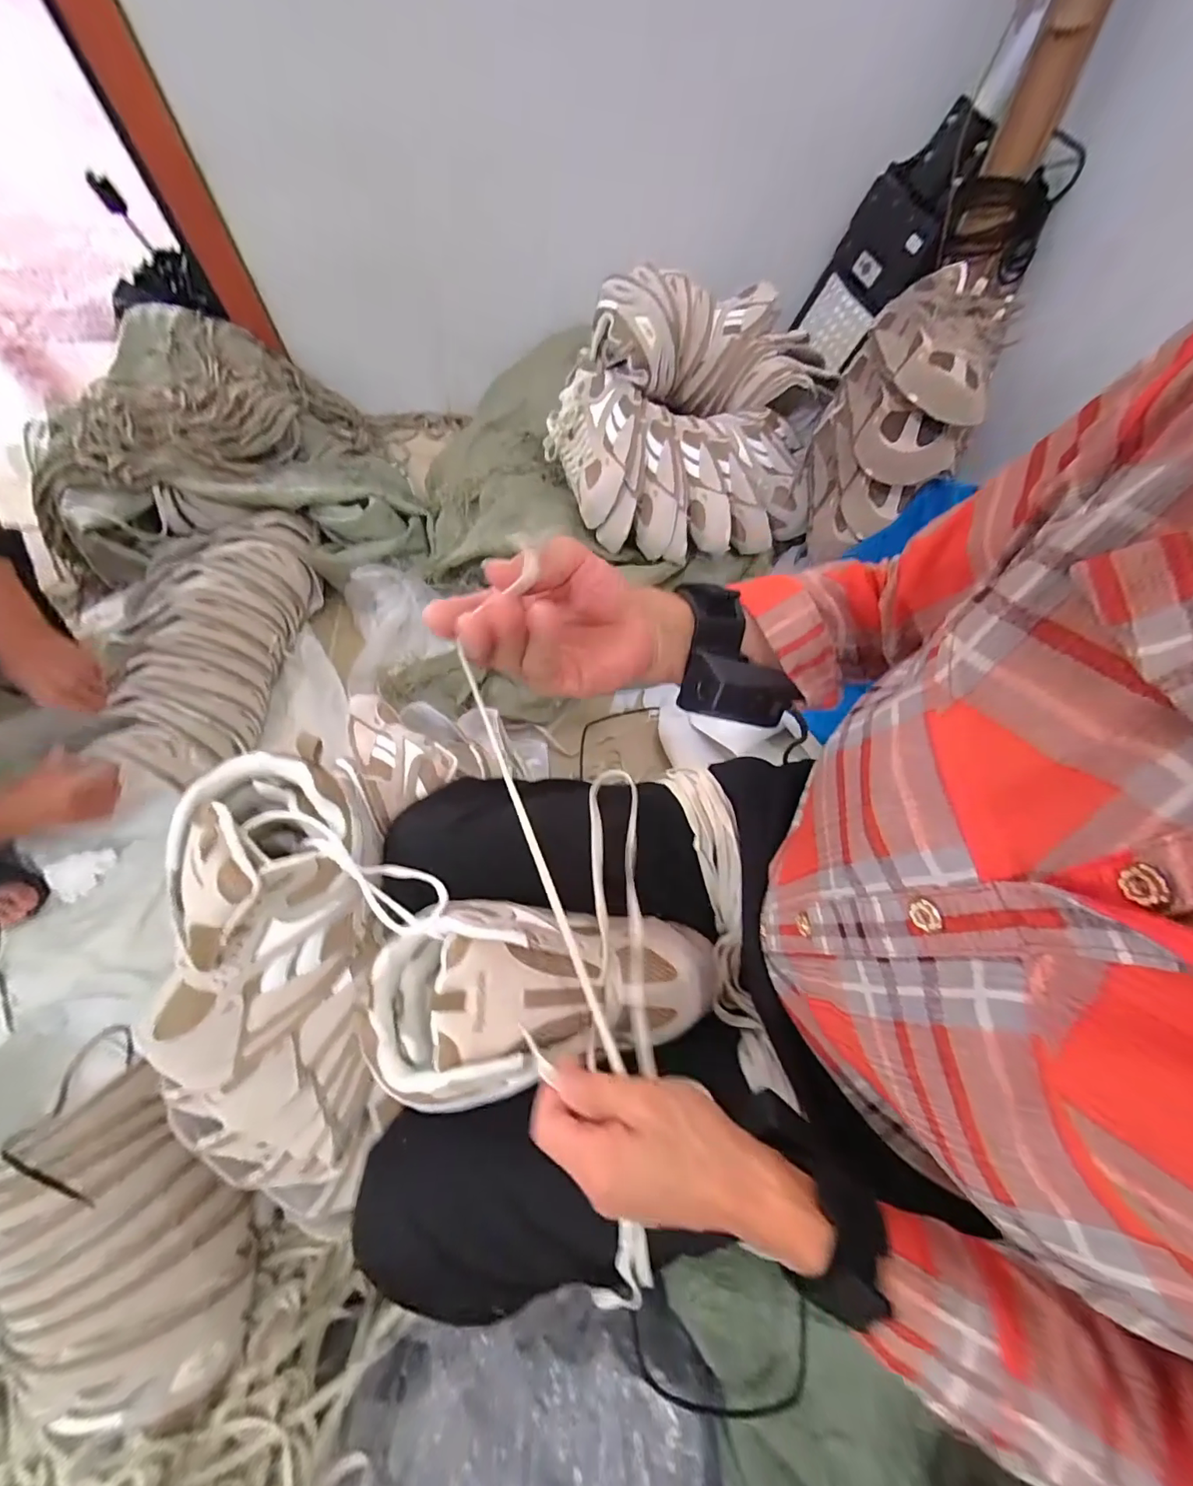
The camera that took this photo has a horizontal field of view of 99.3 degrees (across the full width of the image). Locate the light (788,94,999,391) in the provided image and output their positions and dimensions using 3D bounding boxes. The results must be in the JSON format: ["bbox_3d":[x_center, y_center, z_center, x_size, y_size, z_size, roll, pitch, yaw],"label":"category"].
[{"bbox_3d":[0.518,-0.903,0.932,0.056,0.359,0.180,-9,65,-32],"label":"light"}]

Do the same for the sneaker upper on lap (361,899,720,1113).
[{"bbox_3d":[-0.026,0.175,0.359,0.241,0.062,0.116,0,66,-16],"label":"sneaker upper on lap"}]

